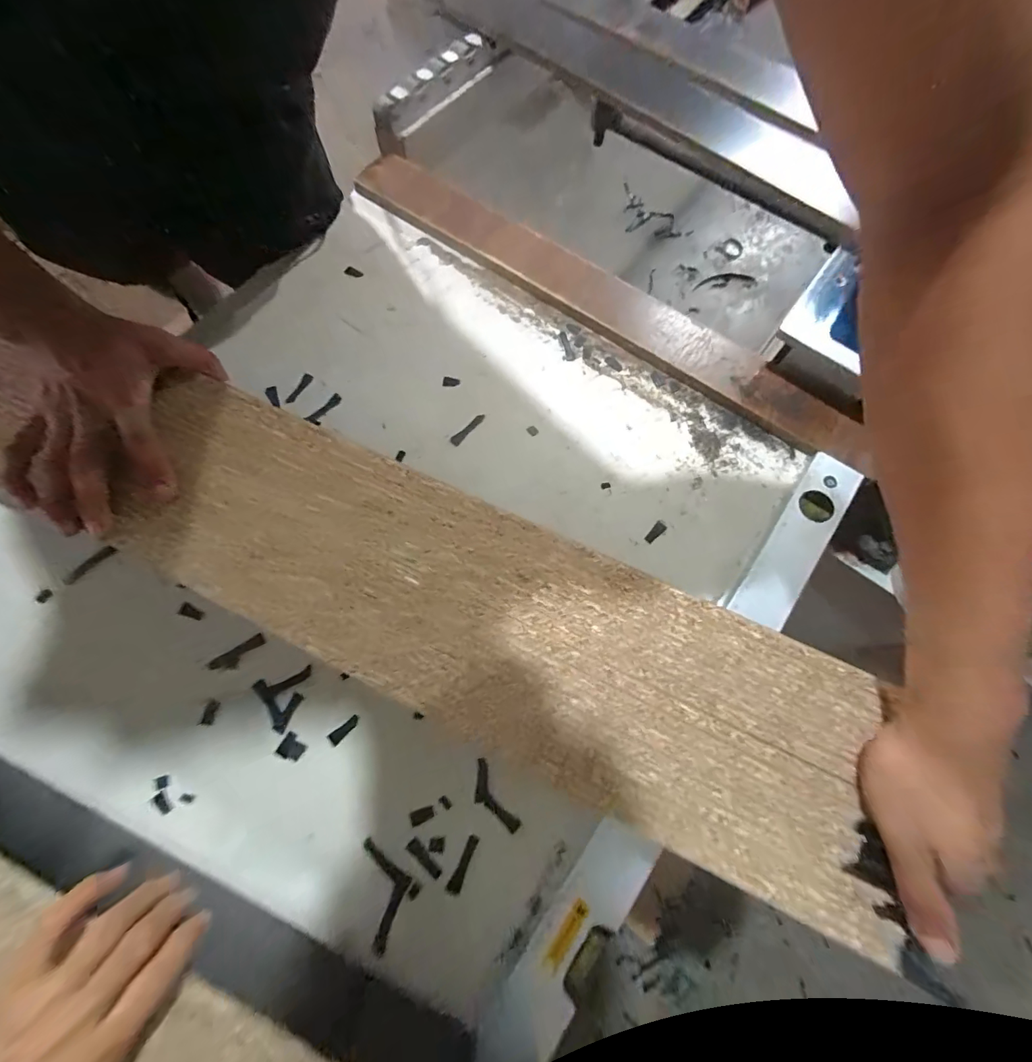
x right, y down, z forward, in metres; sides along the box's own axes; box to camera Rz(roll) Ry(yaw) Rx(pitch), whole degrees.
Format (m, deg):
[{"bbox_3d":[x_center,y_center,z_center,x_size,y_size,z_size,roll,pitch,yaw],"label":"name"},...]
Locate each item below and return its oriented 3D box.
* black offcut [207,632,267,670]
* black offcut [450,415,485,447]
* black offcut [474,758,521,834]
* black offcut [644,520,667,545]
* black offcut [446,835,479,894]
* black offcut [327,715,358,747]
[{"bbox_3d":[-0.261,0.117,0.427,0.048,0.004,0.019,-35,74,-25],"label":"black offcut"},{"bbox_3d":[-0.054,-0.112,0.498,0.012,0.004,0.047,39,76,12],"label":"black offcut"},{"bbox_3d":[-0.021,0.227,0.383,0.023,0.004,0.061,-31,74,-9],"label":"black offcut"},{"bbox_3d":[0.142,0.001,0.462,0.027,0.004,0.011,-43,77,-12],"label":"black offcut"},{"bbox_3d":[-0.042,0.270,0.367,0.011,0.004,0.043,24,74,8],"label":"black offcut"},{"bbox_3d":[-0.155,0.179,0.408,0.029,0.004,0.011,-43,76,-12],"label":"black offcut"}]

